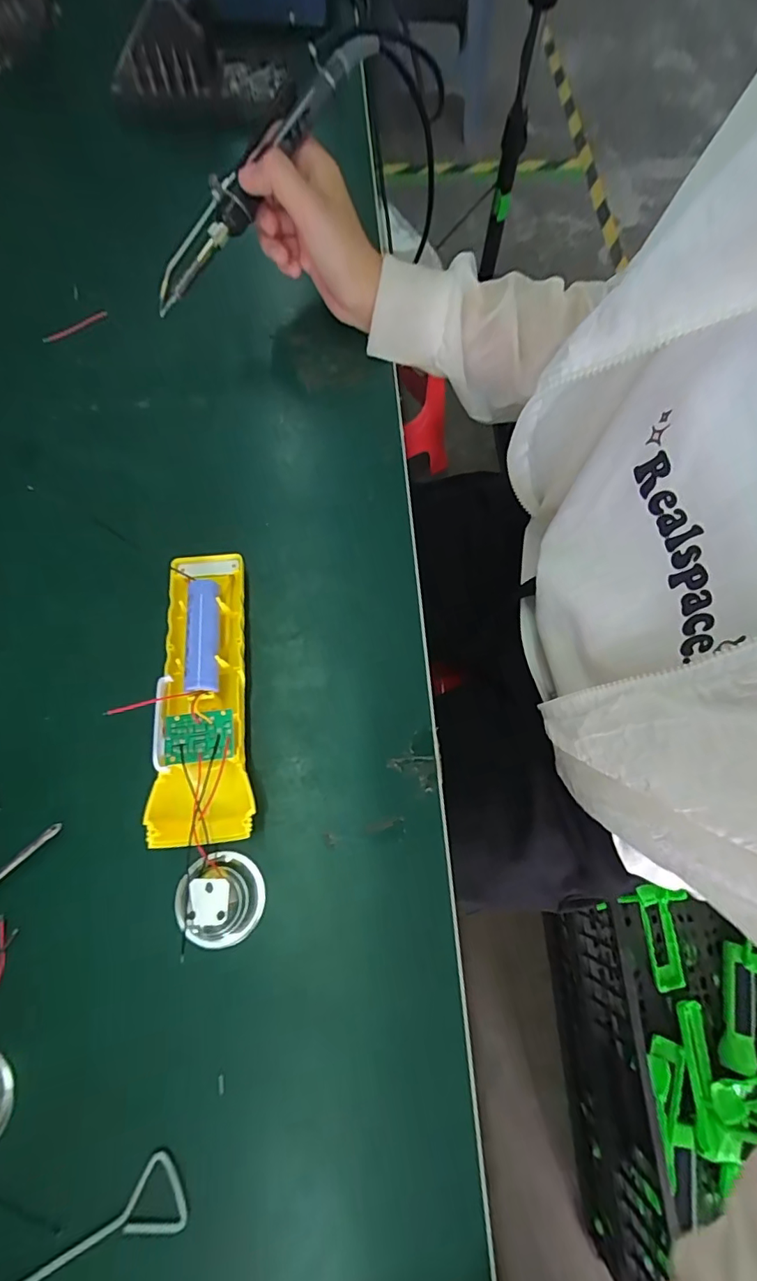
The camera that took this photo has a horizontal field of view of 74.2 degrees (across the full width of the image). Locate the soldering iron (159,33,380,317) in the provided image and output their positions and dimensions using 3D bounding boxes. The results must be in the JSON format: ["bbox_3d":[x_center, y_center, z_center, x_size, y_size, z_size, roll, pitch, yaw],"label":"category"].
[{"bbox_3d":[-0.078,-0.303,0.319,0.029,0.025,0.208,45,97,12],"label":"soldering iron"}]

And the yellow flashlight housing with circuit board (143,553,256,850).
[{"bbox_3d":[-0.097,0.026,0.278,0.047,0.031,0.161,-6,72,-4],"label":"yellow flashlight housing with circuit board"}]

